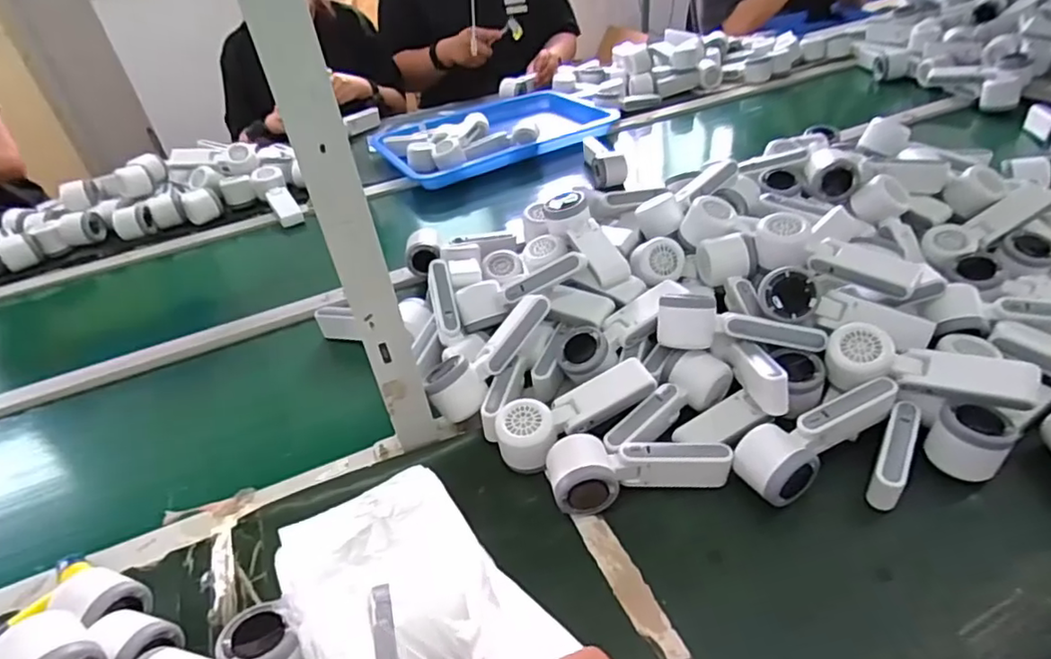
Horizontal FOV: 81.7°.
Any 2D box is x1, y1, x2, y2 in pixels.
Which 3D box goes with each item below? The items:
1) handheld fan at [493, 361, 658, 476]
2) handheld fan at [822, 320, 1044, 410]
[{"bbox_3d":[0.048,0.079,0.615,0.165,0.048,0.061,-23,42,-20],"label":"handheld fan"},{"bbox_3d":[0.371,0.039,0.567,0.161,0.047,0.050,14,43,25],"label":"handheld fan"}]

